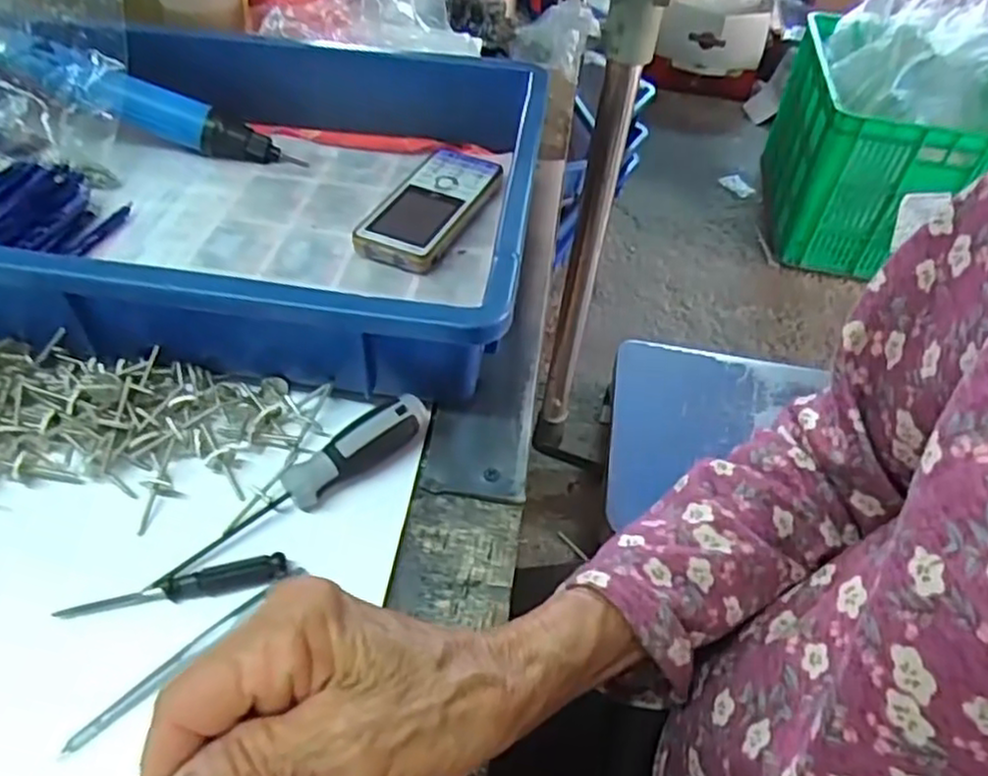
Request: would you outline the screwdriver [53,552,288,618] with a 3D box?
[{"bbox_3d":[-0.134,0.086,0.303,0.090,0.007,0.012,-12,51,-15],"label":"screwdriver"}]

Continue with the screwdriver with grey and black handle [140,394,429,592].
[{"bbox_3d":[-0.092,0.042,0.336,0.141,0.020,0.021,-29,57,-26],"label":"screwdriver with grey and black handle"}]

